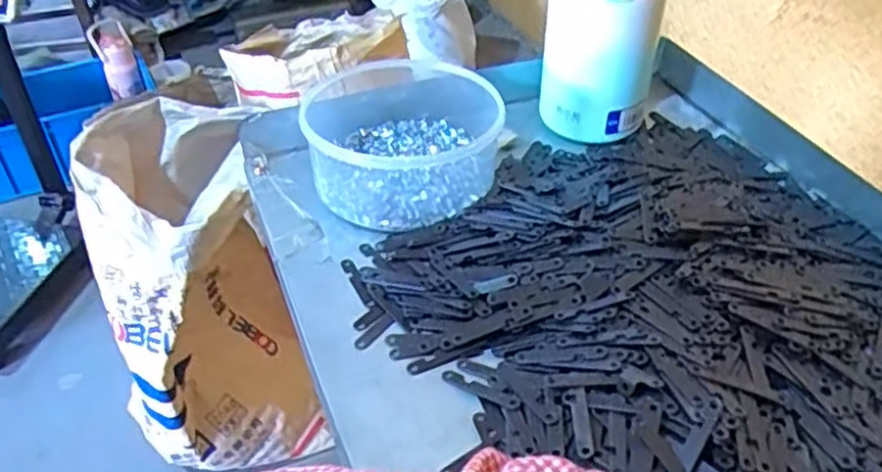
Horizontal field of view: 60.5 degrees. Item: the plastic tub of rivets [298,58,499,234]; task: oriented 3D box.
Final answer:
[{"bbox_3d":[-0.027,-0.090,0.599,0.160,0.066,0.176,-13,41,-7],"label":"plastic tub of rivets"}]

